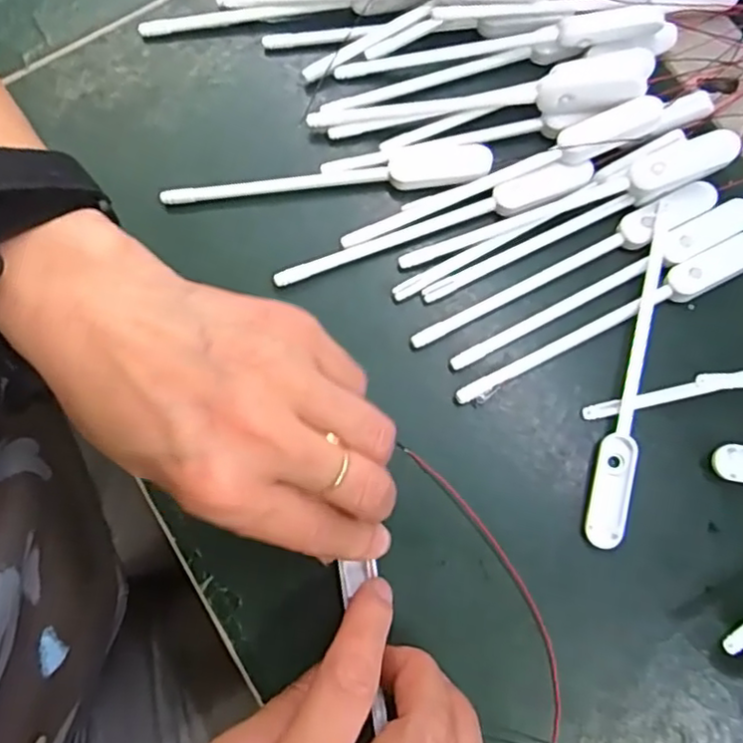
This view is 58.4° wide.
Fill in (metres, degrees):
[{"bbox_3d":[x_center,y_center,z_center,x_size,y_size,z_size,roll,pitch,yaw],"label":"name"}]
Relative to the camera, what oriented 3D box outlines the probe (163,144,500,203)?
[{"bbox_3d":[-0.020,-0.085,0.294,0.143,0.007,0.017,-5,77,0],"label":"probe"}]

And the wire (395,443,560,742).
[{"bbox_3d":[0.051,0.086,0.266,0.022,0.011,0.132,-26,79,-4],"label":"wire"}]

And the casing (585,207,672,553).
[{"bbox_3d":[0.108,-0.001,0.276,0.016,0.005,0.144,12,78,4],"label":"casing"}]

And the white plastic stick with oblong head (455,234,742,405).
[{"bbox_3d":[0.101,-0.021,0.279,0.144,0.008,0.014,-26,78,-5],"label":"white plastic stick with oblong head"}]

